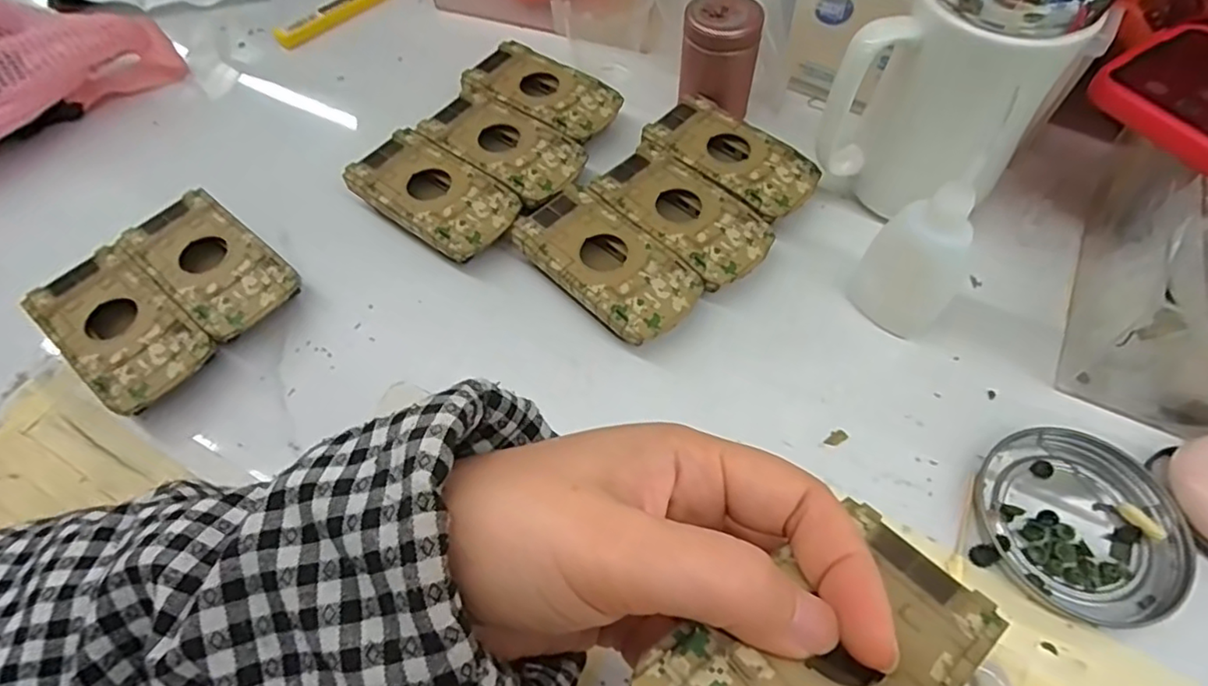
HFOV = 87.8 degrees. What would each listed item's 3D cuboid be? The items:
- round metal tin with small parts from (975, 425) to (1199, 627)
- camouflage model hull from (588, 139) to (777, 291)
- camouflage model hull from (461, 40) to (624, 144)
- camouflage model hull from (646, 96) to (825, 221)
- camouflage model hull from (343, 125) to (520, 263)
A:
[{"bbox_3d":[0.197,0.073,0.261,0.075,0.009,0.077,-1,59,1],"label":"round metal tin with small parts"},{"bbox_3d":[0.042,-0.066,0.339,0.051,0.021,0.094,-40,66,-20],"label":"camouflage model hull"},{"bbox_3d":[-0.037,-0.153,0.395,0.092,0.023,0.052,28,64,17],"label":"camouflage model hull"},{"bbox_3d":[0.072,-0.103,0.360,0.094,0.020,0.050,39,67,22],"label":"camouflage model hull"},{"bbox_3d":[-0.093,-0.079,0.352,0.095,0.025,0.051,33,65,19],"label":"camouflage model hull"}]

